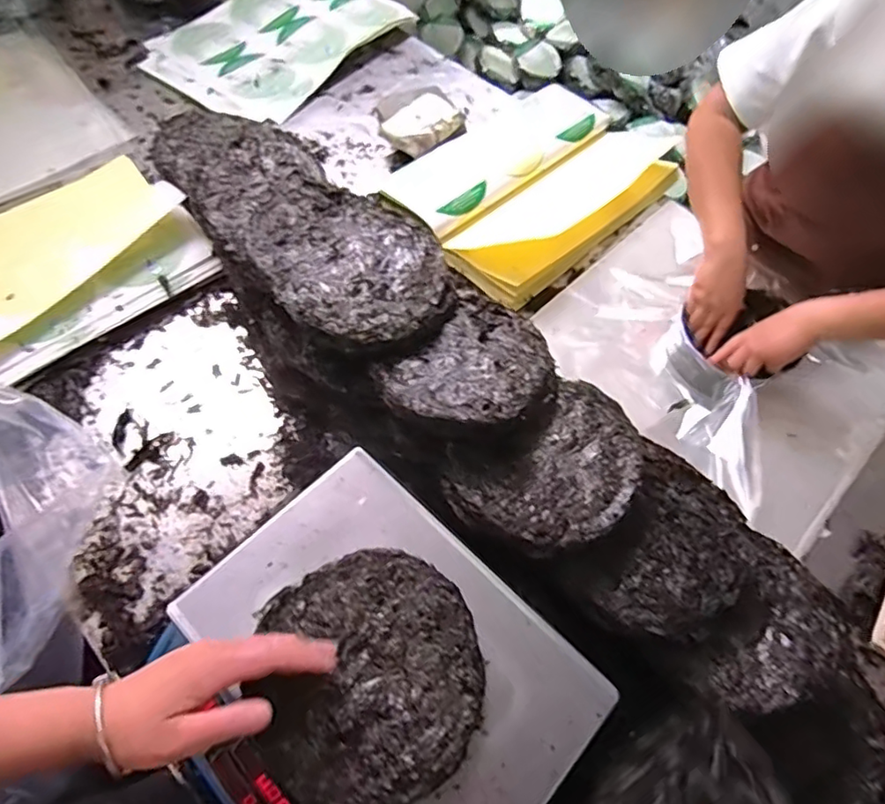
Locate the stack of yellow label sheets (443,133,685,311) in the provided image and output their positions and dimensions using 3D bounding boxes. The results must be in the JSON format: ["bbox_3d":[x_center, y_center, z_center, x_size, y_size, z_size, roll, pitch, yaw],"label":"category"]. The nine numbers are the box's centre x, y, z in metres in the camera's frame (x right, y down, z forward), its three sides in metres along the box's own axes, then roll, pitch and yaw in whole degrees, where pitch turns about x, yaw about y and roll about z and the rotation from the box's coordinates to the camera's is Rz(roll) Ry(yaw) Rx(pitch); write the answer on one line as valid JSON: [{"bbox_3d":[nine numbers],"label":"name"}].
[{"bbox_3d":[0.220,-0.348,1.020,0.492,0.084,0.185,-36,68,-22],"label":"stack of yellow label sheets"}]

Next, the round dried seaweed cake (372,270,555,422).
[{"bbox_3d":[0.035,-0.046,0.623,0.160,0.038,0.193,36,64,17],"label":"round dried seaweed cake"}]

